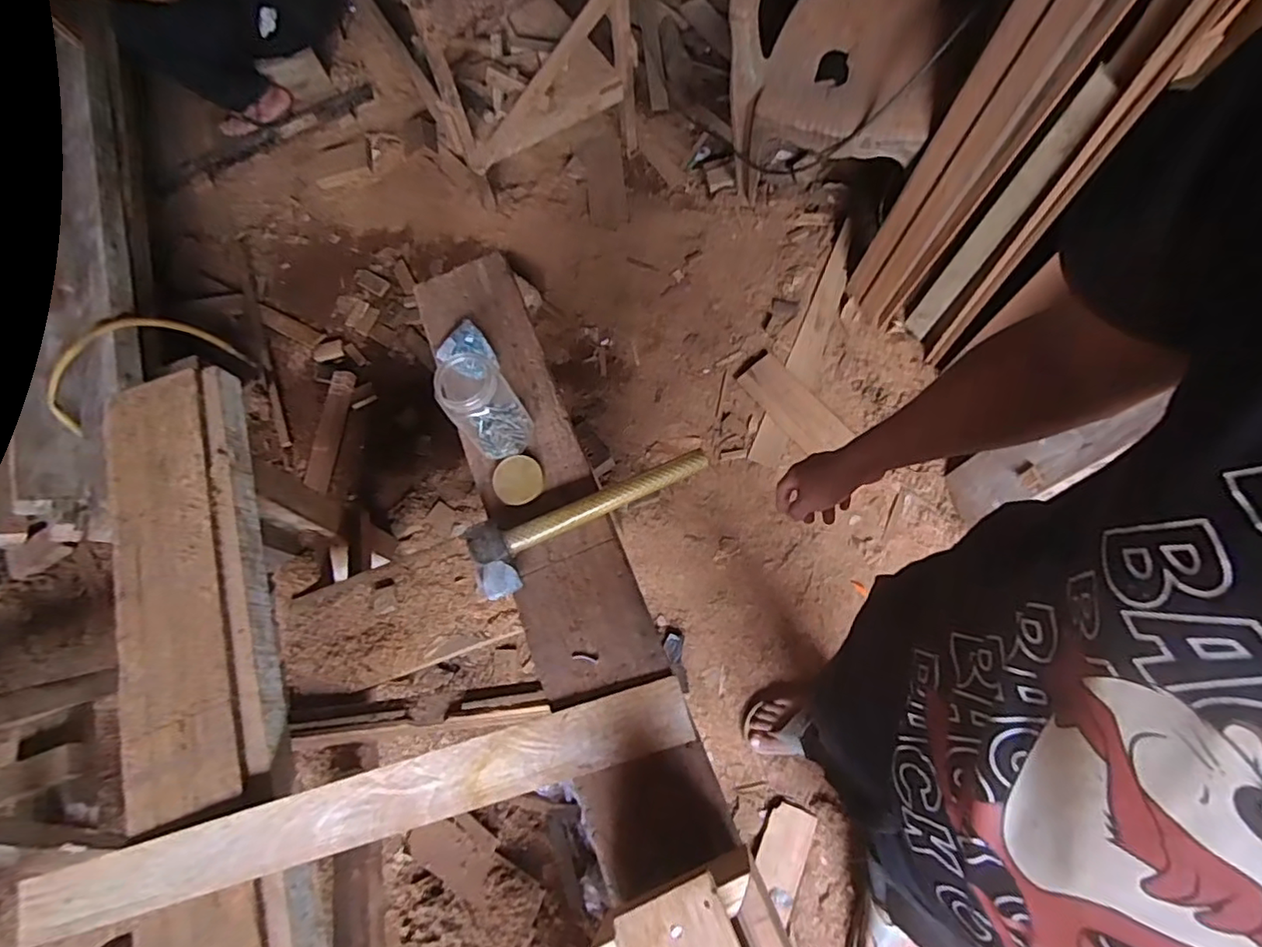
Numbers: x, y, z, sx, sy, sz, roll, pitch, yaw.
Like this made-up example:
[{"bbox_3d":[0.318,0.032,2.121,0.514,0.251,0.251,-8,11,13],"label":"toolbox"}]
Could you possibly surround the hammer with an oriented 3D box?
[{"bbox_3d":[-0.045,0.046,0.713,0.305,0.038,0.075,-26,67,-4],"label":"hammer"}]

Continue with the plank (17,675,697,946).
[{"bbox_3d":[-0.290,0.358,0.643,0.722,0.009,0.069,-17,71,-1],"label":"plank"}]

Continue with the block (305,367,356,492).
[{"bbox_3d":[-0.783,-0.115,1.575,0.063,0.019,0.319,12,77,-17],"label":"block"}]

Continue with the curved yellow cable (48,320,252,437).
[{"bbox_3d":[-1.064,-0.266,1.373,0.068,0.199,0.452,13,33,24],"label":"curved yellow cable"}]

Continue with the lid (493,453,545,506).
[{"bbox_3d":[-0.141,0.007,0.749,0.062,0.008,0.062,-2,68,6],"label":"lid"}]

